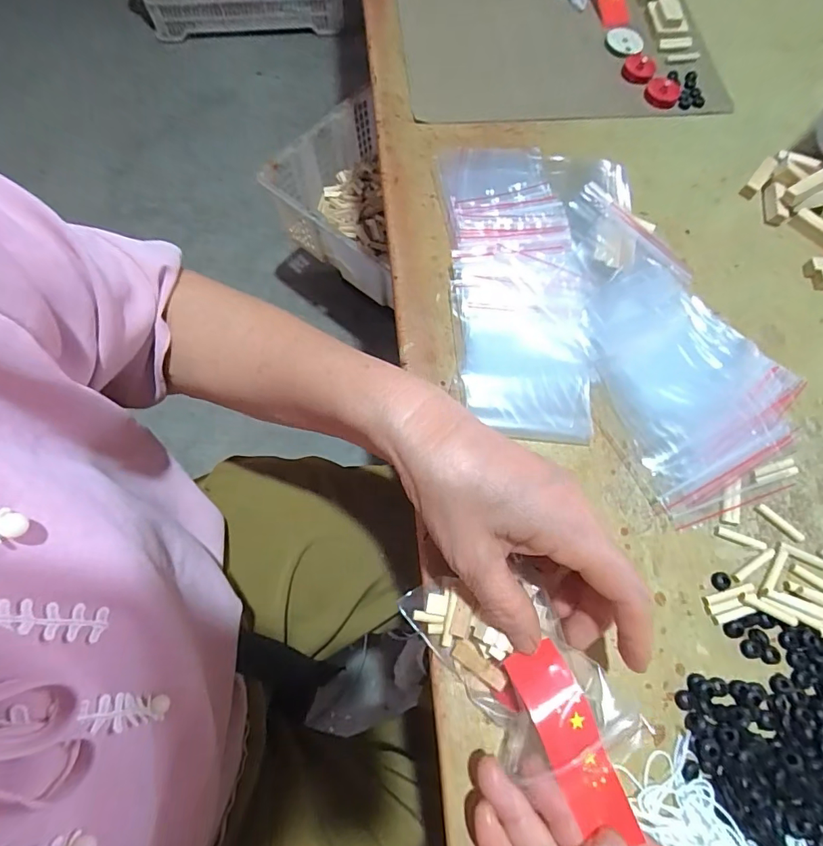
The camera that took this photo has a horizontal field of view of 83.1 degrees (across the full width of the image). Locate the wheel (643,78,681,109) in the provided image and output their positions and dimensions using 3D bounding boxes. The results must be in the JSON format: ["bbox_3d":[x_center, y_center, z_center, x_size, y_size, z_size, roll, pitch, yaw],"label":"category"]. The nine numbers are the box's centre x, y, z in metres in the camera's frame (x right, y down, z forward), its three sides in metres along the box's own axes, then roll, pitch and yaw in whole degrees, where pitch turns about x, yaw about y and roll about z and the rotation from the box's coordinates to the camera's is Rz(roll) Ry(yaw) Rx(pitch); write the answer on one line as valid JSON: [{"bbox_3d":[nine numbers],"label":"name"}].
[{"bbox_3d":[0.224,-0.295,0.413,0.029,0.007,0.033,26,71,8],"label":"wheel"}]

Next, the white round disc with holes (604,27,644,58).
[{"bbox_3d":[0.201,-0.360,0.439,0.035,0.005,0.035,1,70,-2],"label":"white round disc with holes"}]

